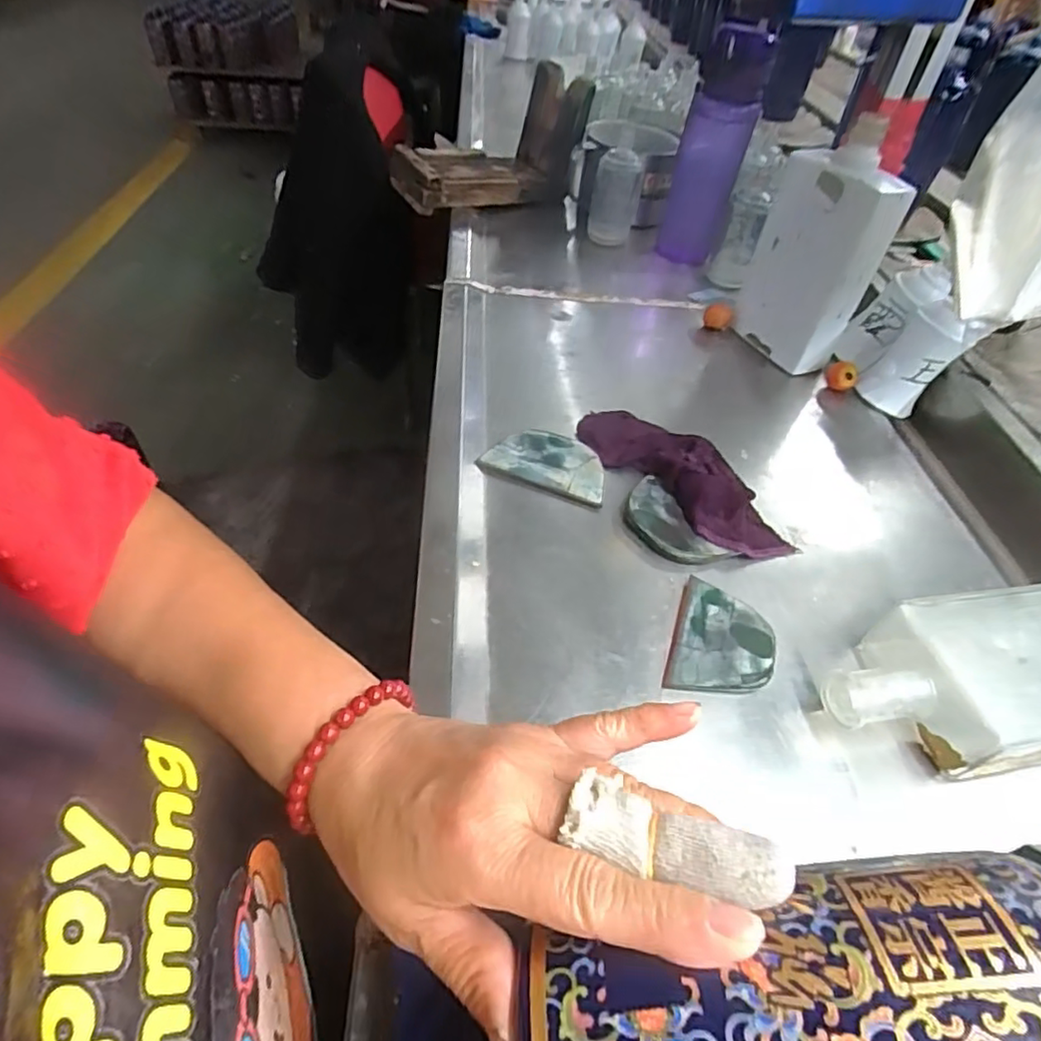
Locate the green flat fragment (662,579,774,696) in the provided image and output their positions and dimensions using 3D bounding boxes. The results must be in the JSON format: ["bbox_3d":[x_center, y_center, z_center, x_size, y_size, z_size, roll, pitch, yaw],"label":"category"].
[{"bbox_3d":[0.124,0.074,0.378,0.058,0.008,0.081,17,49,12],"label":"green flat fragment"}]

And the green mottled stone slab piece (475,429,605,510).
[{"bbox_3d":[0.022,-0.046,0.475,0.094,0.008,0.060,17,49,12],"label":"green mottled stone slab piece"}]

